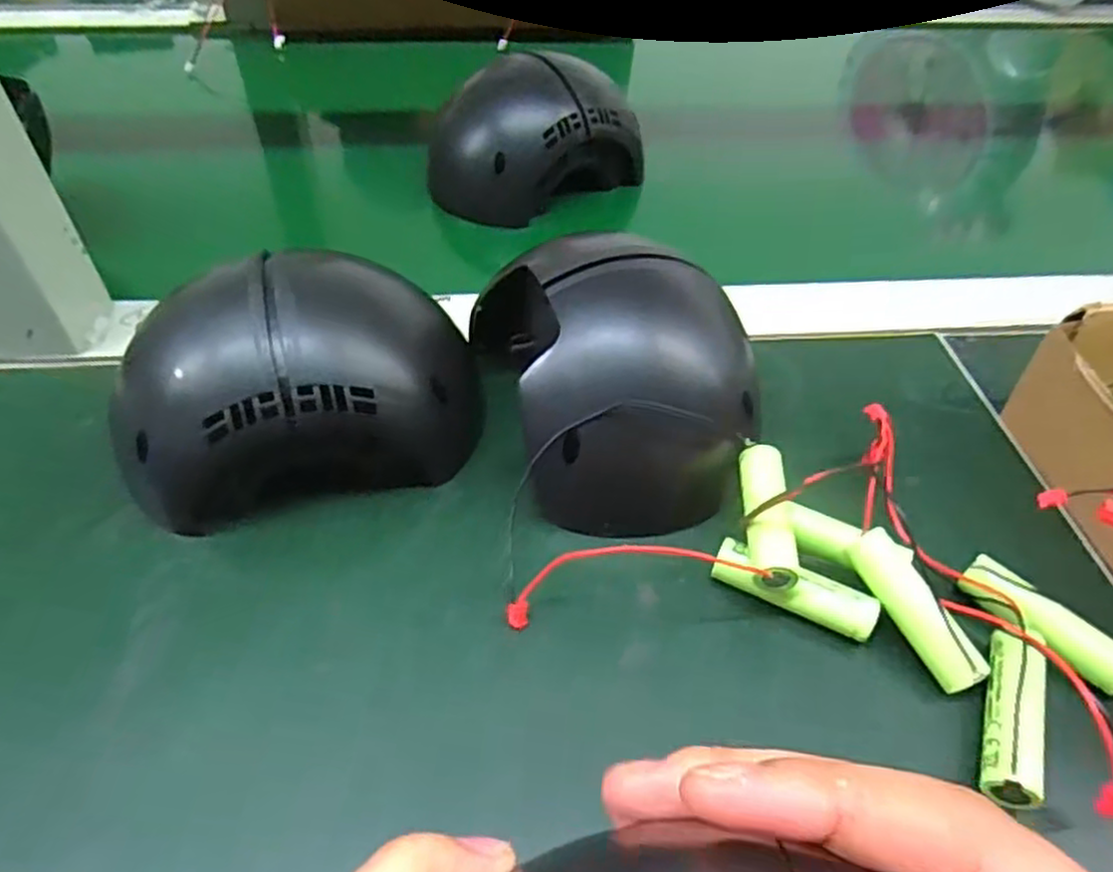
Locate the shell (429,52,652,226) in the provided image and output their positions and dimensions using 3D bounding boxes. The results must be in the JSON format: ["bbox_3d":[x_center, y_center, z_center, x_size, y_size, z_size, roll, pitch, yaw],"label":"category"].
[{"bbox_3d":[-0.014,-0.174,0.418,0.111,0.068,0.086,-24,51,-22],"label":"shell"}]

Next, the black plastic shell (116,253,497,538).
[{"bbox_3d":[-0.091,-0.019,0.257,0.127,0.070,0.079,-17,49,-17],"label":"black plastic shell"}]

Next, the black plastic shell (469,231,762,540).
[{"bbox_3d":[0.015,-0.035,0.271,0.082,0.069,0.111,-12,48,-13],"label":"black plastic shell"}]

